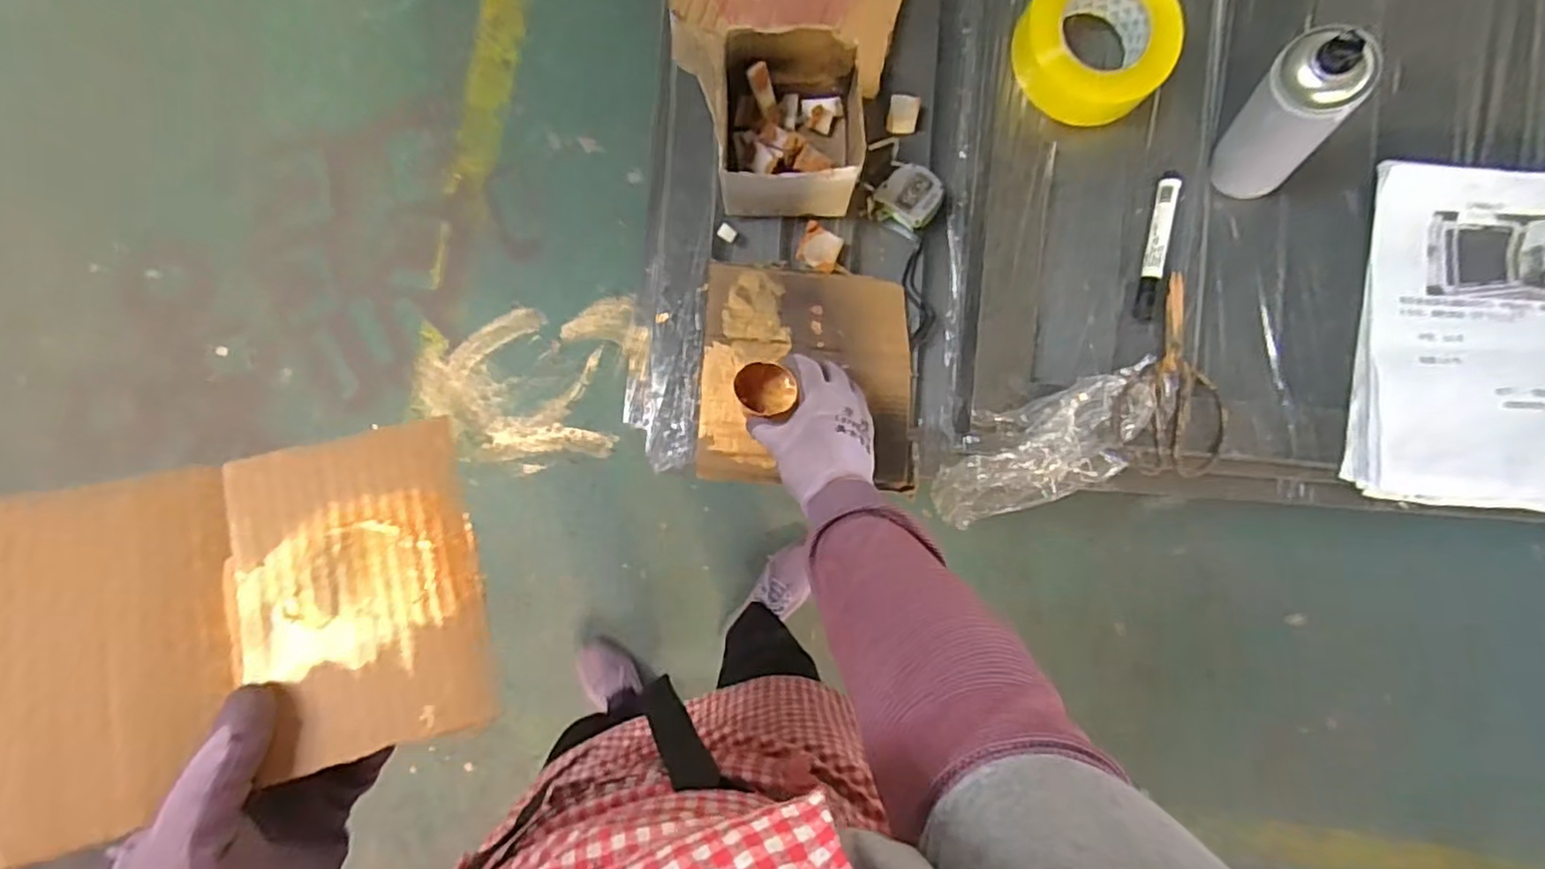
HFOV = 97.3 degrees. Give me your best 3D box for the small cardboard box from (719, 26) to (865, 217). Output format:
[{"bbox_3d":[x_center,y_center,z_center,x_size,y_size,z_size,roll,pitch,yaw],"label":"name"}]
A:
[{"bbox_3d":[0.019,-0.297,0.655,0.131,0.099,0.146,2,89,-1],"label":"small cardboard box"}]

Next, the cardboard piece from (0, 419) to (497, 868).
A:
[{"bbox_3d":[-0.287,0.093,0.297,0.289,0.012,0.153,-13,73,-20],"label":"cardboard piece"}]

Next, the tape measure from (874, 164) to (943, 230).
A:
[{"bbox_3d":[0.141,-0.246,0.707,0.062,0.037,0.053,34,88,0],"label":"tape measure"}]

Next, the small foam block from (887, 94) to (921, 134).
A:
[{"bbox_3d":[0.138,-0.337,0.716,0.031,0.013,0.038,9,88,-1],"label":"small foam block"}]

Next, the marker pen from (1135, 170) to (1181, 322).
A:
[{"bbox_3d":[0.345,-0.170,0.606,0.018,0.020,0.133,12,88,-1],"label":"marker pen"}]

